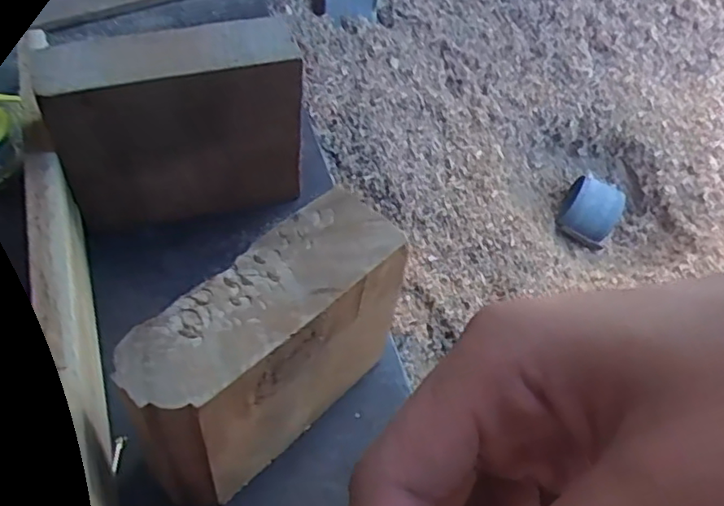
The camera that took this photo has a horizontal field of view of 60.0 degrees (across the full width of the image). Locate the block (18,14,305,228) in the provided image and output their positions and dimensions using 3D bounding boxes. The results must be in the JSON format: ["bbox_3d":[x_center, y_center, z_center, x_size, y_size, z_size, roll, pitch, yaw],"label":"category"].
[{"bbox_3d":[-0.088,-0.063,0.311,0.111,0.093,0.035,-11,54,-15],"label":"block"}]

